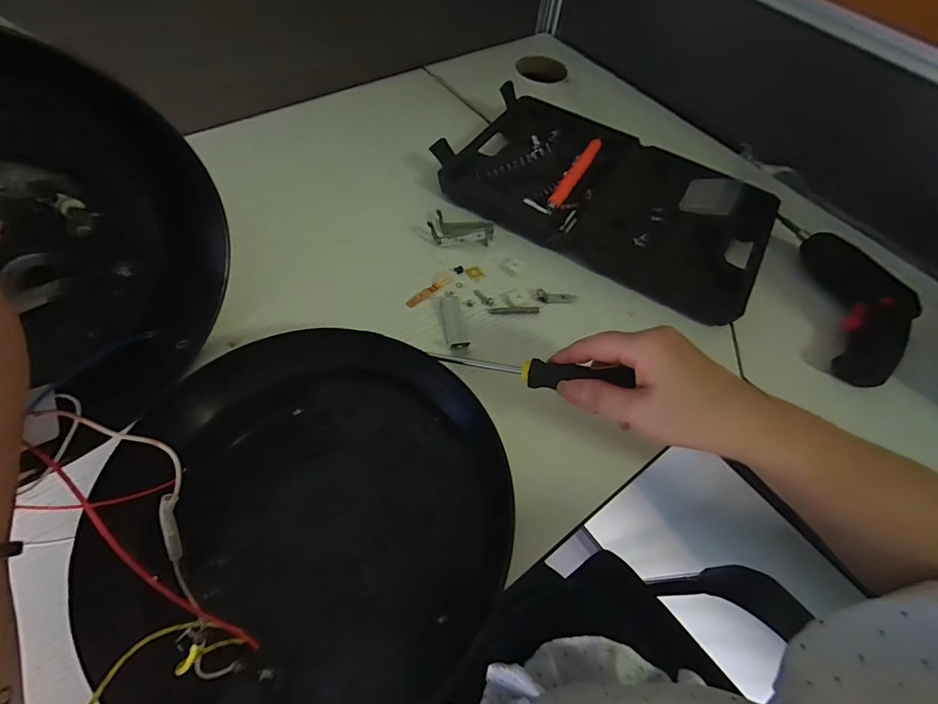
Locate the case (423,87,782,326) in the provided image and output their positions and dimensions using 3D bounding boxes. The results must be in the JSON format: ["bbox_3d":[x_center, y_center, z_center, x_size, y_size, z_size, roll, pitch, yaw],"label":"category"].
[{"bbox_3d":[0.153,-0.182,0.485,0.342,0.032,0.214,31,60,13],"label":"case"}]

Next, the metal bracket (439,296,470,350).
[{"bbox_3d":[-0.013,-0.029,0.398,0.019,0.010,0.060,-7,59,-10],"label":"metal bracket"}]

